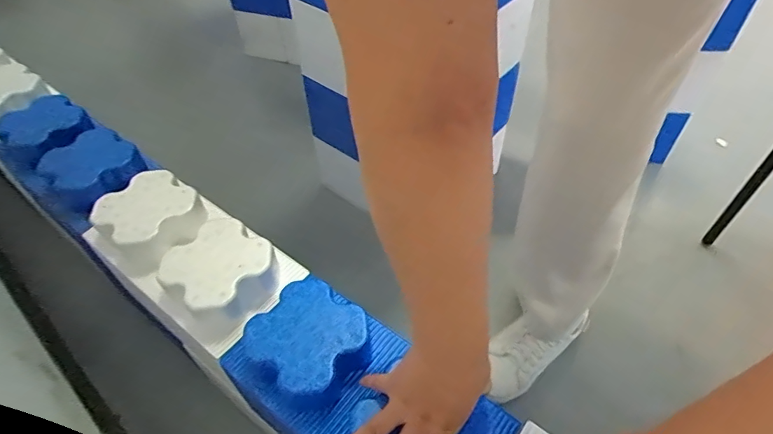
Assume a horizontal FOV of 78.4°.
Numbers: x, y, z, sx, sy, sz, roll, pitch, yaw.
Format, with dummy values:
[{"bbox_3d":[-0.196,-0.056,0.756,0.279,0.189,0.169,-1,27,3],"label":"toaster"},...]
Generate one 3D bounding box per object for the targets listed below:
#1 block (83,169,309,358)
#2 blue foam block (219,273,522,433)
[{"bbox_3d":[-0.261,0.051,0.622,0.272,0.090,0.152,30,56,24],"label":"block"},{"bbox_3d":[-0.026,0.185,0.490,0.285,0.071,0.154,33,56,25],"label":"blue foam block"}]

